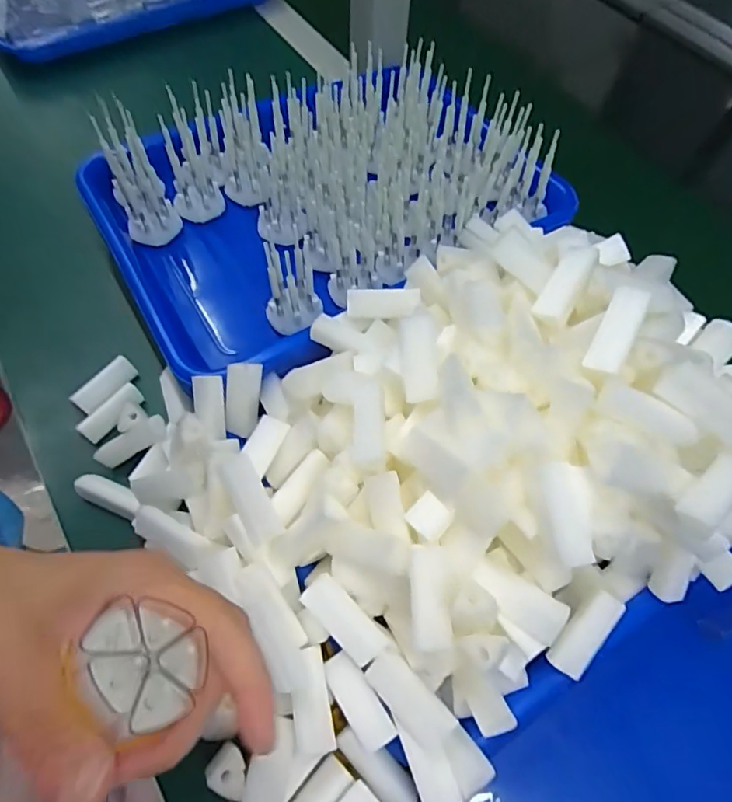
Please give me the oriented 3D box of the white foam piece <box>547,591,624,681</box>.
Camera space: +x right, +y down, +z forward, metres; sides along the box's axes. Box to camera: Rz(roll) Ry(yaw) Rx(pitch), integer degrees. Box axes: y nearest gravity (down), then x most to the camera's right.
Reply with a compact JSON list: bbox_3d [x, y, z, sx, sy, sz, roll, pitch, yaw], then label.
[{"bbox_3d":[0.112,0.118,0.274,0.020,0.009,0.045,38,85,17],"label":"white foam piece"}]

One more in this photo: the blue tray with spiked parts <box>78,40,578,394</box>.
[{"bbox_3d":[-0.037,-0.162,0.423,0.321,0.076,0.250,-30,66,-19],"label":"blue tray with spiked parts"}]

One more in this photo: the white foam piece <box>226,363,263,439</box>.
[{"bbox_3d":[-0.078,0.000,0.340,0.018,0.049,0.008,12,22,3],"label":"white foam piece"}]

